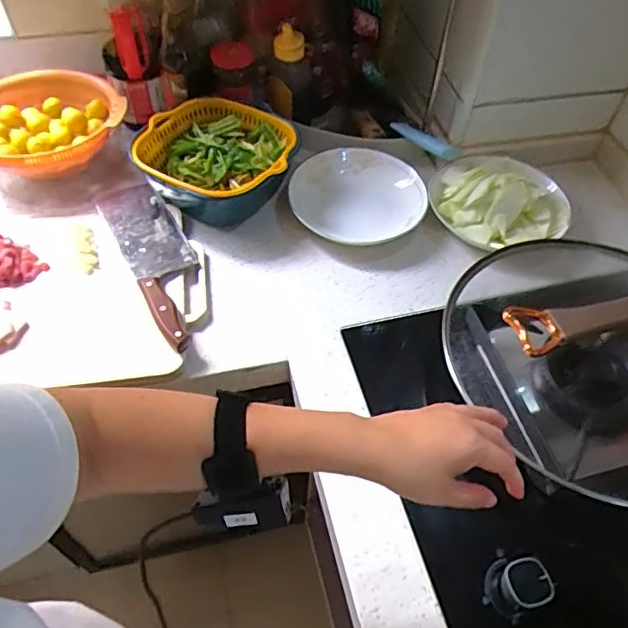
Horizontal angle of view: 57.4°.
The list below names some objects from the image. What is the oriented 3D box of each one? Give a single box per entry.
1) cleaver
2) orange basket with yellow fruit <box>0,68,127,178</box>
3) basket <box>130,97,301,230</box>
[{"bbox_3d":[-0.201,-0.075,0.750,0.085,0.030,0.297,-22,58,-20],"label":"cleaver"},{"bbox_3d":[-0.383,-0.269,0.838,0.206,0.092,0.216,2,53,-3],"label":"orange basket with yellow fruit"},{"bbox_3d":[-0.143,-0.221,0.836,0.220,0.108,0.185,-7,55,-11],"label":"basket"}]

